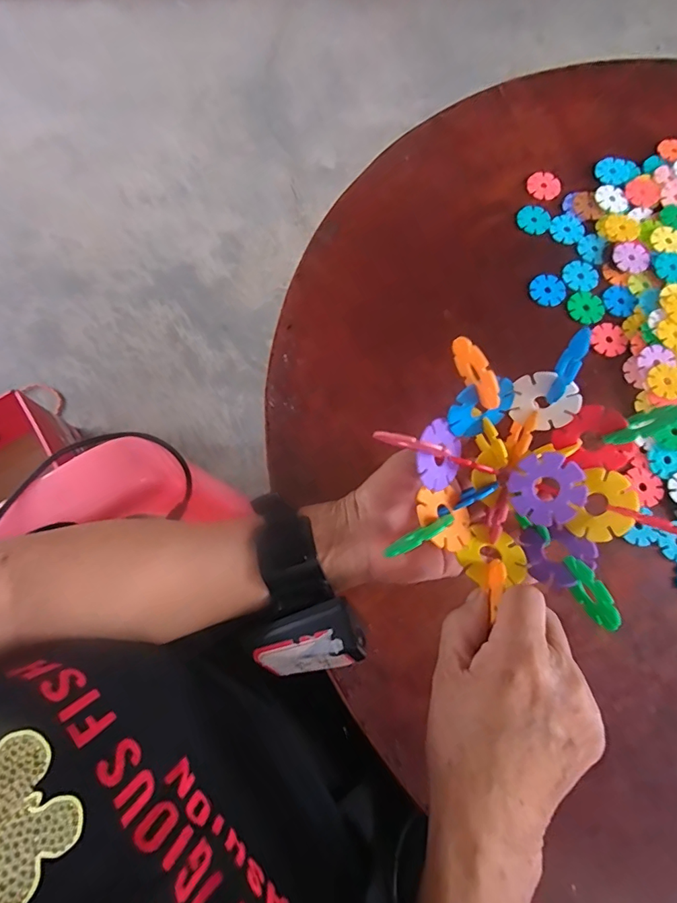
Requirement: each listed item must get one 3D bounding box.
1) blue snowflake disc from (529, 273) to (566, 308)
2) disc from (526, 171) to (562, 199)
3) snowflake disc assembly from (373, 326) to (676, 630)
[{"bbox_3d":[0.194,-0.150,0.440,0.032,0.004,0.032,0,73,0],"label":"blue snowflake disc"},{"bbox_3d":[0.205,-0.266,0.472,0.033,0.004,0.031,0,73,0],"label":"disc"},{"bbox_3d":[0.105,0.018,0.271,0.148,0.076,0.146,-5,73,-1],"label":"snowflake disc assembly"}]

